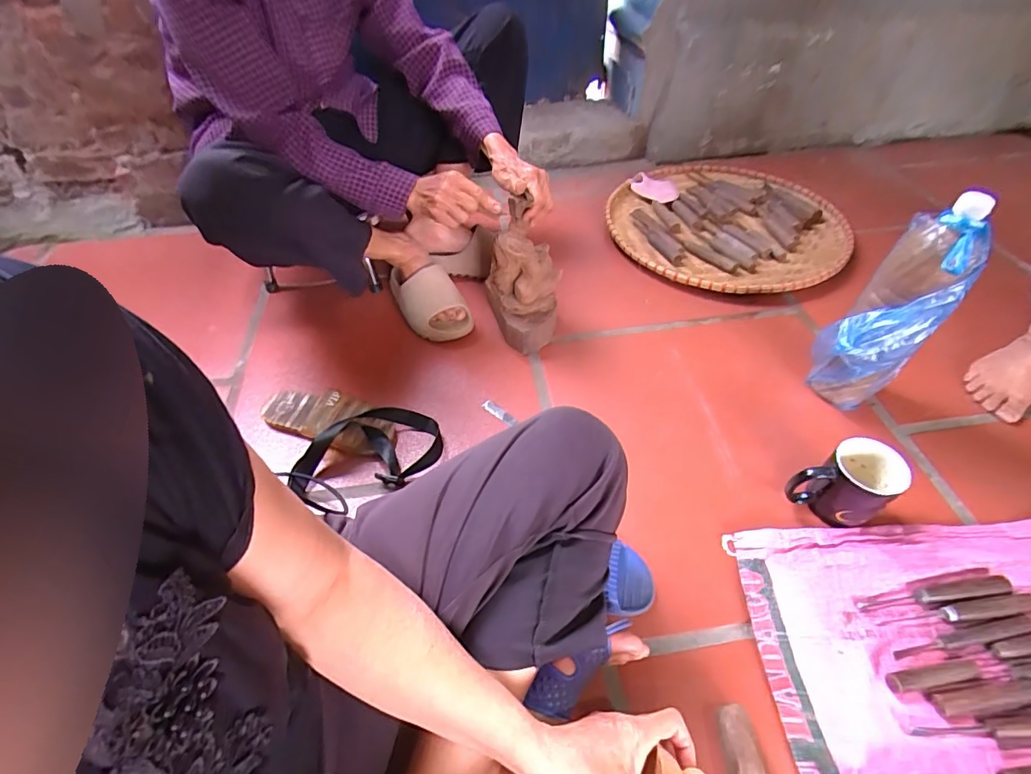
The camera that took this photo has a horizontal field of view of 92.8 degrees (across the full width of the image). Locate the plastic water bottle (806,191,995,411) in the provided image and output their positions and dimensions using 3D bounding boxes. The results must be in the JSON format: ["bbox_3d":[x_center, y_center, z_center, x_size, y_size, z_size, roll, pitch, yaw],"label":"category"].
[{"bbox_3d":[0.508,-0.083,0.681,0.110,0.319,0.085,8,49,9],"label":"plastic water bottle"}]

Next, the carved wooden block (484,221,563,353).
[{"bbox_3d":[0.011,-0.159,0.839,0.123,0.193,0.114,-3,48,0],"label":"carved wooden block"}]

